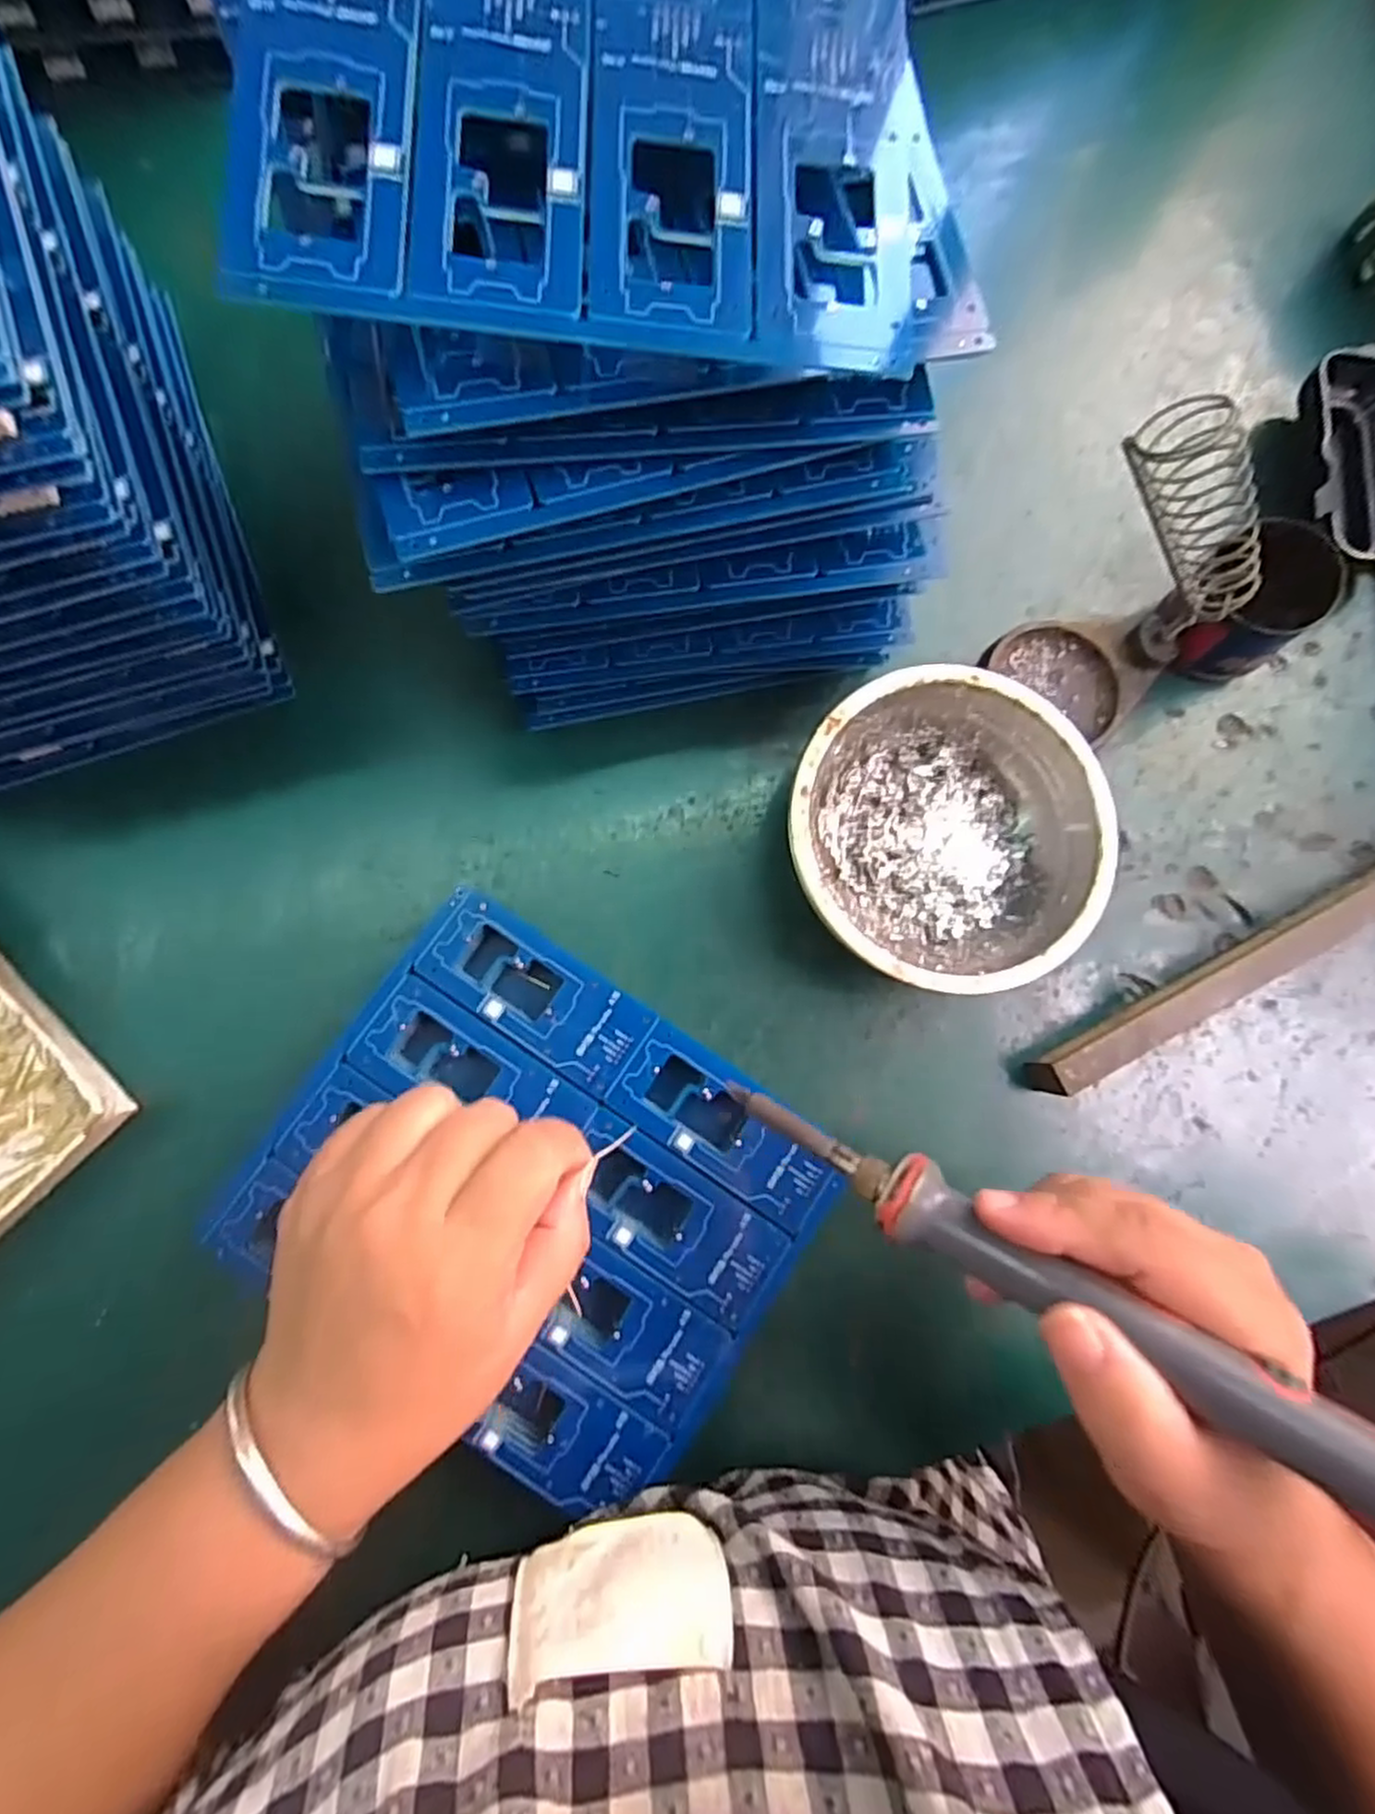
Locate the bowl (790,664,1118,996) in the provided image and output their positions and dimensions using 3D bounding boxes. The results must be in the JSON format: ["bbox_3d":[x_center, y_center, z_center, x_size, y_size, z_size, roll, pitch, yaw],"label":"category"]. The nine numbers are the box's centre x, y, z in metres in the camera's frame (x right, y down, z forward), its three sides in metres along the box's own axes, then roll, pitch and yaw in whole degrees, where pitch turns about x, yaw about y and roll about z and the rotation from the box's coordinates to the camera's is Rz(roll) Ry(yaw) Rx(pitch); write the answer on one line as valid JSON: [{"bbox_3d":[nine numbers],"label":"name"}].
[{"bbox_3d":[0.103,-0.030,0.304,0.126,0.044,0.123,1,83,-5],"label":"bowl"}]

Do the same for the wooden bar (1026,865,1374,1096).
[{"bbox_3d":[0.249,0.024,0.321,0.226,0.021,0.018,-25,85,-8],"label":"wooden bar"}]

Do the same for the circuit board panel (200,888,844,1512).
[{"bbox_3d":[-0.056,0.108,0.278,0.189,0.017,0.158,35,82,-1],"label":"circuit board panel"}]

